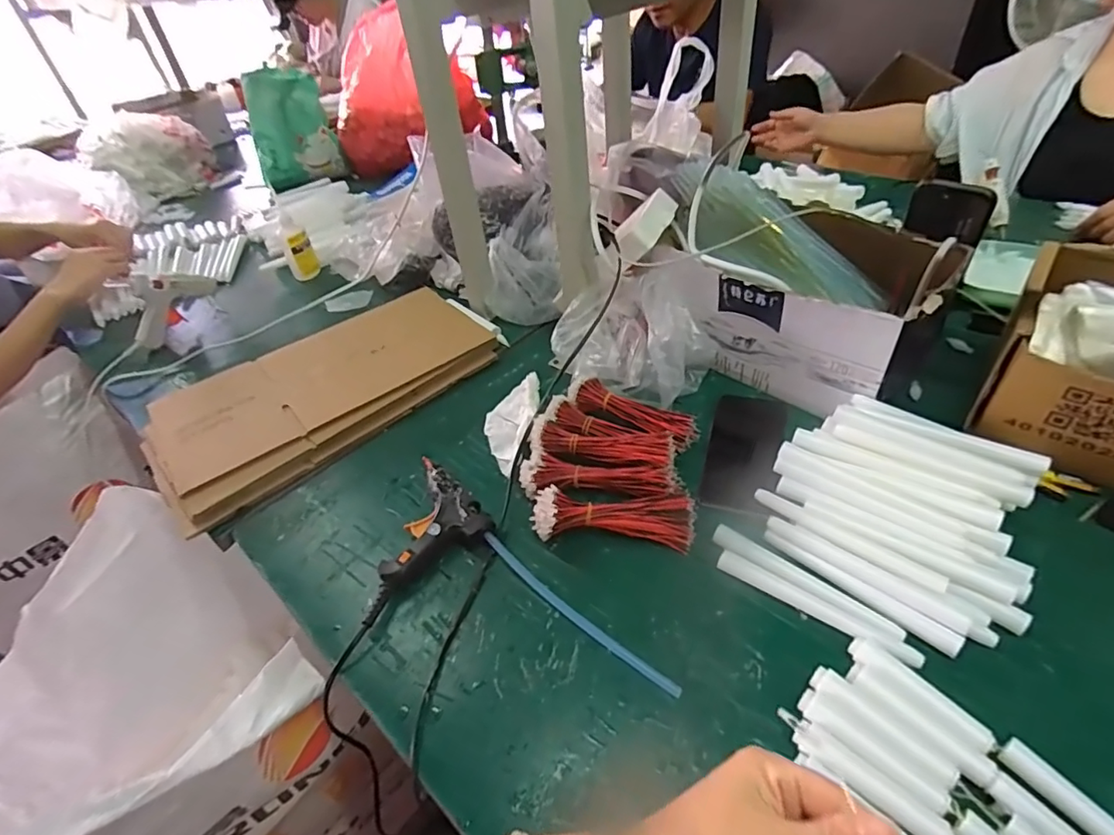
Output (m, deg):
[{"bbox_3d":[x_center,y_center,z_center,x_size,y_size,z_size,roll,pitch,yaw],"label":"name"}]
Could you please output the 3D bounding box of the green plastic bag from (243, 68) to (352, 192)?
[{"bbox_3d":[-0.585,-0.630,1.194,0.182,0.214,0.105,-19,44,-13],"label":"green plastic bag"}]

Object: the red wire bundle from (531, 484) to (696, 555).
[{"bbox_3d":[0.052,0.088,0.500,0.145,0.044,0.053,1,42,9],"label":"red wire bundle"}]

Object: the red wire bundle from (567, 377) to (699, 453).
[{"bbox_3d":[0.079,-0.006,0.592,0.145,0.029,0.043,20,49,27],"label":"red wire bundle"}]

